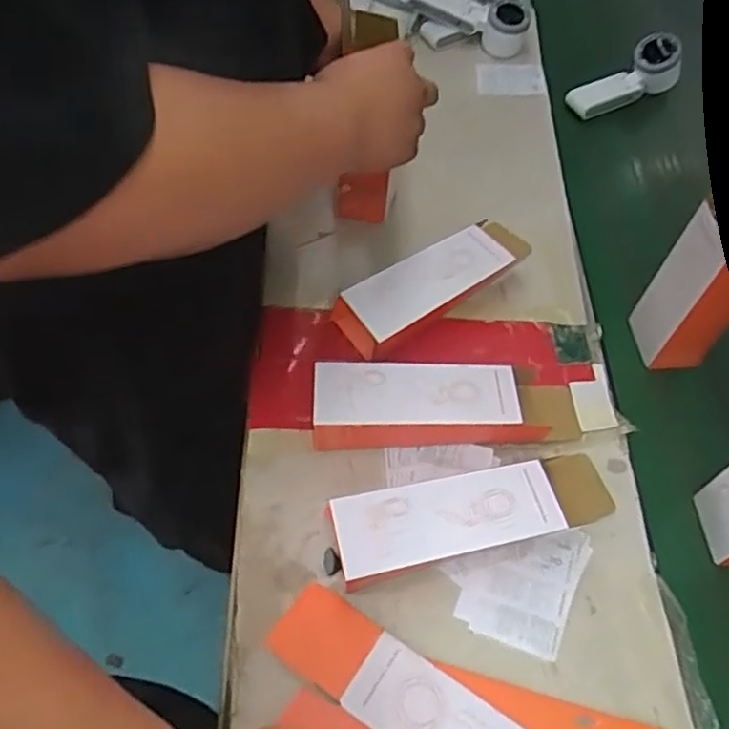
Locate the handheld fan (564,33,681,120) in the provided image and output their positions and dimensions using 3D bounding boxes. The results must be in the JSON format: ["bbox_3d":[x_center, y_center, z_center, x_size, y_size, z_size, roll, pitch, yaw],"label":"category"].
[{"bbox_3d":[0.343,-0.378,0.912,0.158,0.059,0.048,-27,60,0],"label":"handheld fan"}]

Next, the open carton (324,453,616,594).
[{"bbox_3d":[0.096,0.121,0.556,0.245,0.057,0.073,-14,58,-11],"label":"open carton"}]

